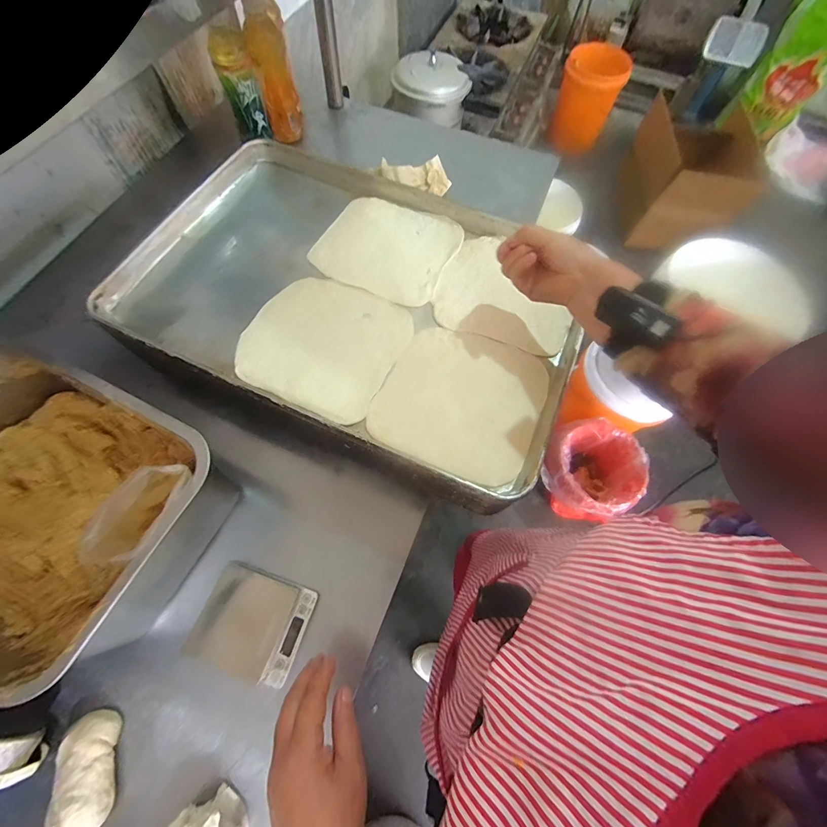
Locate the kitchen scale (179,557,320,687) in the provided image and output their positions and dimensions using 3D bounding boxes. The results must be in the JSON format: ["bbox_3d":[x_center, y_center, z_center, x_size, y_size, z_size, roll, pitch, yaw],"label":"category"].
[{"bbox_3d":[-0.194,0.253,0.453,0.125,0.023,0.106,17,67,6],"label":"kitchen scale"}]

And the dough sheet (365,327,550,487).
[{"bbox_3d":[0.060,-0.020,0.465,0.189,0.009,0.187,24,68,9],"label":"dough sheet"}]

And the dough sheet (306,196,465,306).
[{"bbox_3d":[-0.039,-0.254,0.558,0.190,0.009,0.174,24,68,8],"label":"dough sheet"}]

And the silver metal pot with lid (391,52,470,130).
[{"bbox_3d":[0.066,-1.177,1.352,0.246,0.148,0.225,1,66,-2],"label":"silver metal pot with lid"}]

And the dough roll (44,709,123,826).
[{"bbox_3d":[-0.337,0.373,0.379,0.046,0.035,0.103,-11,67,-7],"label":"dough roll"}]

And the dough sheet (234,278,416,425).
[{"bbox_3d":[-0.117,-0.096,0.488,0.192,0.007,0.191,26,68,9],"label":"dough sheet"}]

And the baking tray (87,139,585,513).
[{"bbox_3d":[-0.081,-0.171,0.520,0.616,0.033,0.416,25,68,9],"label":"baking tray"}]

